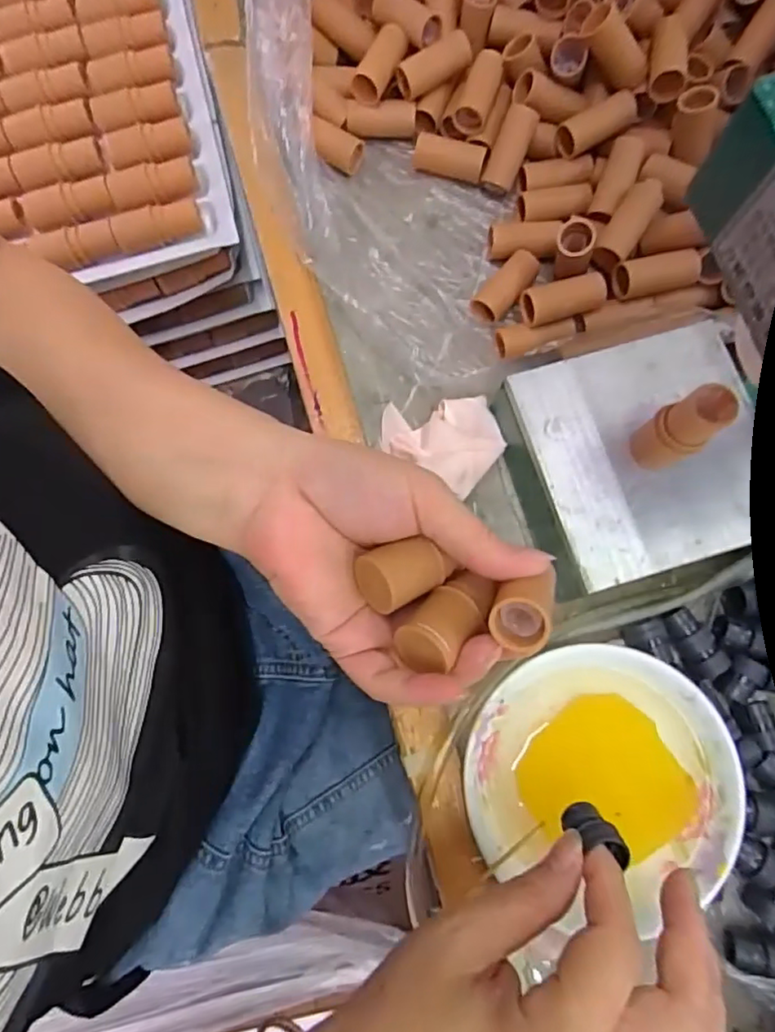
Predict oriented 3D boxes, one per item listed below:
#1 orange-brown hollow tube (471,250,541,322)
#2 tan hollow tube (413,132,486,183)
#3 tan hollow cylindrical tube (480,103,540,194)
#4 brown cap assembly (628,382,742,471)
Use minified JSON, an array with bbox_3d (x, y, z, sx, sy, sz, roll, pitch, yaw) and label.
[{"bbox_3d":[0.074,-0.143,0.361,0.021,0.015,0.048,38,81,7],"label":"orange-brown hollow tube"},{"bbox_3d":[0.040,-0.233,0.376,0.046,0.015,0.018,16,79,4],"label":"tan hollow tube"},{"bbox_3d":[0.077,-0.231,0.365,0.020,0.016,0.047,28,119,6],"label":"tan hollow cylindrical tube"},{"bbox_3d":[0.137,-0.040,0.270,0.024,0.053,0.023,0,78,0],"label":"brown cap assembly"}]

